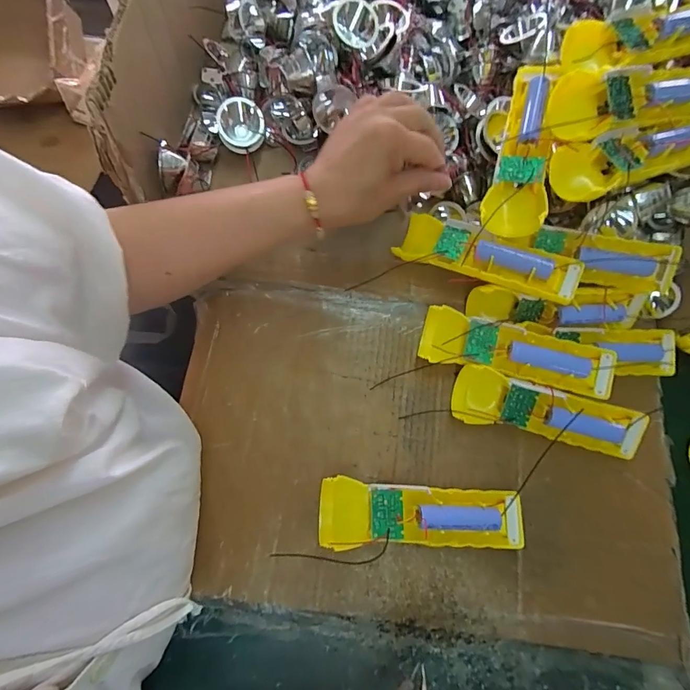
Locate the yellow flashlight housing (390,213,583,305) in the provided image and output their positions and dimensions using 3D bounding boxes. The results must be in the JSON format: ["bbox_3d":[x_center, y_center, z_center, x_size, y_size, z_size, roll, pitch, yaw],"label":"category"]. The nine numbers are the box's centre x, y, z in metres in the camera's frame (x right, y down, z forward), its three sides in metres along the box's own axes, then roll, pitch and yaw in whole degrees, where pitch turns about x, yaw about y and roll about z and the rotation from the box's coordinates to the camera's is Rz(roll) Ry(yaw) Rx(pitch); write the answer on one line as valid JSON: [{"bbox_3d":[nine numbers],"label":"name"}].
[{"bbox_3d":[0.122,-0.078,0.353,0.157,0.024,0.051,26,75,23],"label":"yellow flashlight housing"}]

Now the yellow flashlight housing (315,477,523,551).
[{"bbox_3d":[0.062,0.133,0.316,0.160,0.029,0.047,2,71,-4],"label":"yellow flashlight housing"}]

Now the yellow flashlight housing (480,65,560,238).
[{"bbox_3d":[0.153,-0.176,0.350,0.049,0.042,0.154,9,87,1],"label":"yellow flashlight housing"}]

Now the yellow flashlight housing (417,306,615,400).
[{"bbox_3d":[0.145,0.009,0.343,0.155,0.024,0.050,18,87,10],"label":"yellow flashlight housing"}]

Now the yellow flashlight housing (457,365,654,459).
[{"bbox_3d":[0.173,0.061,0.340,0.153,0.030,0.045,17,75,3],"label":"yellow flashlight housing"}]

